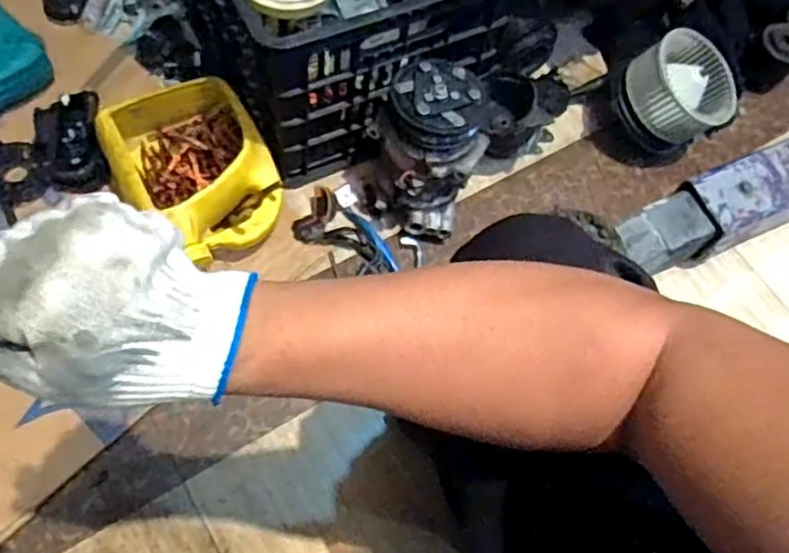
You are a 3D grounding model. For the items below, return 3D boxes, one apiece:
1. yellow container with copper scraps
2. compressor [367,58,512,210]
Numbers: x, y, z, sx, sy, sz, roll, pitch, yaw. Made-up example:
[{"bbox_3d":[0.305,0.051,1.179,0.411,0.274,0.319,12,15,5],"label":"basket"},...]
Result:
[{"bbox_3d":[-0.246,-0.129,0.860,0.175,0.095,0.216,-28,71,-17],"label":"yellow container with copper scraps"},{"bbox_3d":[0.043,-0.166,0.854,0.116,0.163,0.120,-19,69,-14],"label":"compressor"}]

